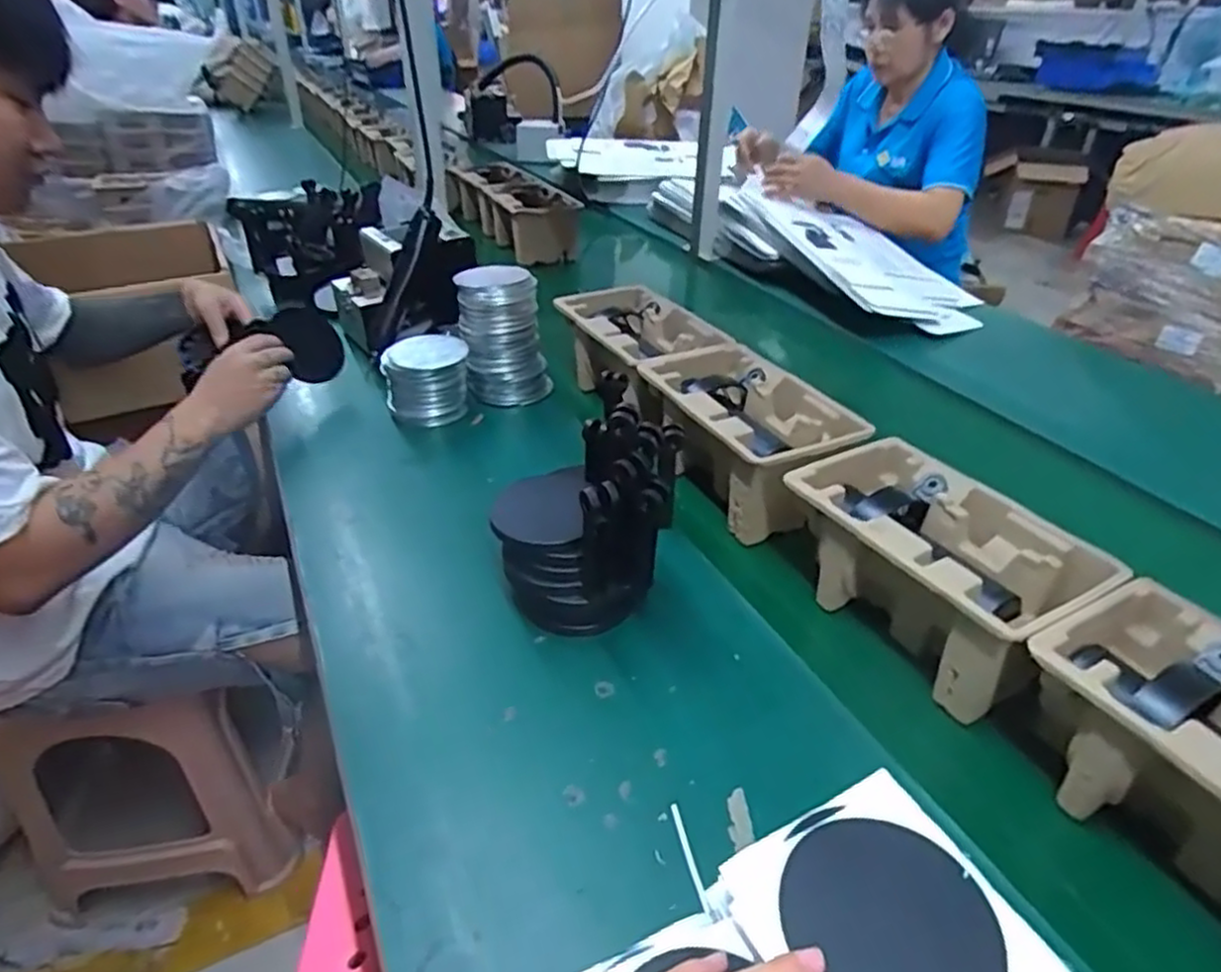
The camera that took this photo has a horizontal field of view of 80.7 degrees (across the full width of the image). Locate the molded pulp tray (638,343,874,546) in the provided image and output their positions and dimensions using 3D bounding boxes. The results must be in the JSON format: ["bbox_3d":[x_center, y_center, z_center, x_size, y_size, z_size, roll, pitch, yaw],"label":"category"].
[{"bbox_3d":[0.140,-0.051,0.766,0.145,0.105,0.235,-11,37,-23],"label":"molded pulp tray"}]

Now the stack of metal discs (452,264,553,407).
[{"bbox_3d":[-0.138,-0.195,0.923,0.111,0.151,0.105,-6,35,-16],"label":"stack of metal discs"}]

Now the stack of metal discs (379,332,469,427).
[{"bbox_3d":[-0.229,-0.134,0.889,0.100,0.084,0.092,-8,36,-19],"label":"stack of metal discs"}]

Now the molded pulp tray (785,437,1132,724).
[{"bbox_3d":[0.262,0.068,0.597,0.146,0.103,0.229,-15,39,-28],"label":"molded pulp tray"}]

